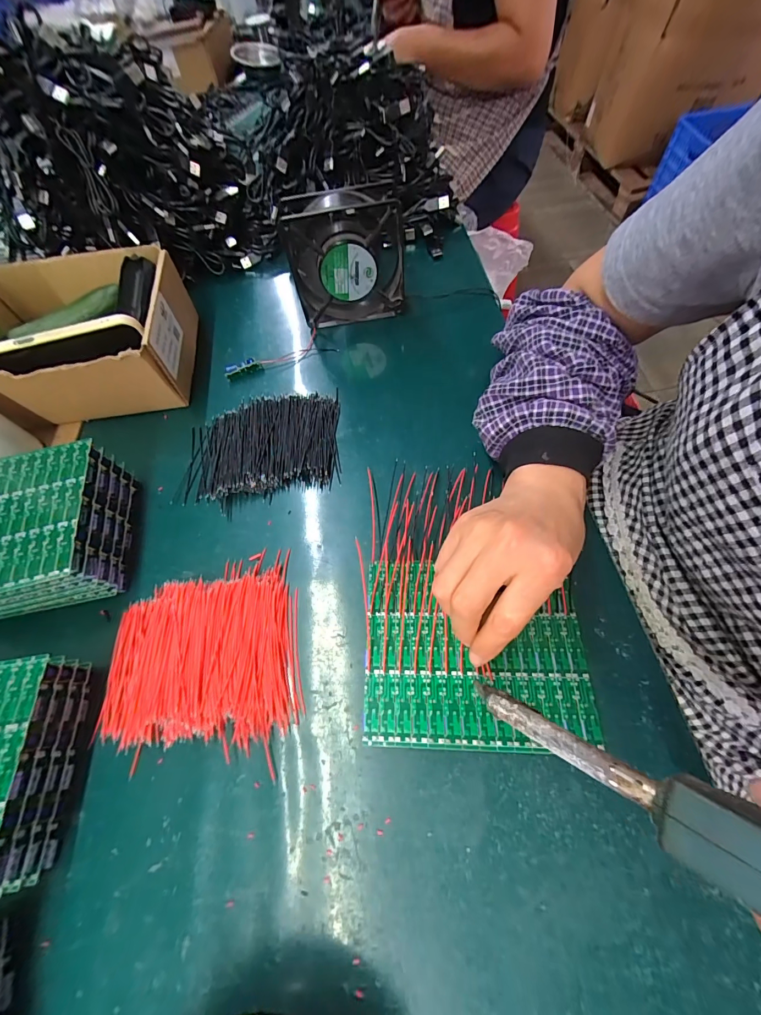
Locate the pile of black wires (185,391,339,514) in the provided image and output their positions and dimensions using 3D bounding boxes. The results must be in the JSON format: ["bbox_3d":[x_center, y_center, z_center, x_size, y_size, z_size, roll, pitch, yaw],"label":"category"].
[{"bbox_3d":[-0.118,-0.062,0.370,0.155,0.017,0.113,-12,62,-1],"label":"pile of black wires"}]

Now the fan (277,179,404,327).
[{"bbox_3d":[-0.037,-0.270,0.412,0.120,0.125,0.039,-8,62,1],"label":"fan"}]

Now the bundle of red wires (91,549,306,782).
[{"bbox_3d":[-0.139,0.112,0.283,0.147,0.016,0.134,-11,62,-1],"label":"bundle of red wires"}]

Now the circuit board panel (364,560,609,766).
[{"bbox_3d":[0.065,0.099,0.263,0.149,0.008,0.123,0,62,4],"label":"circuit board panel"}]

